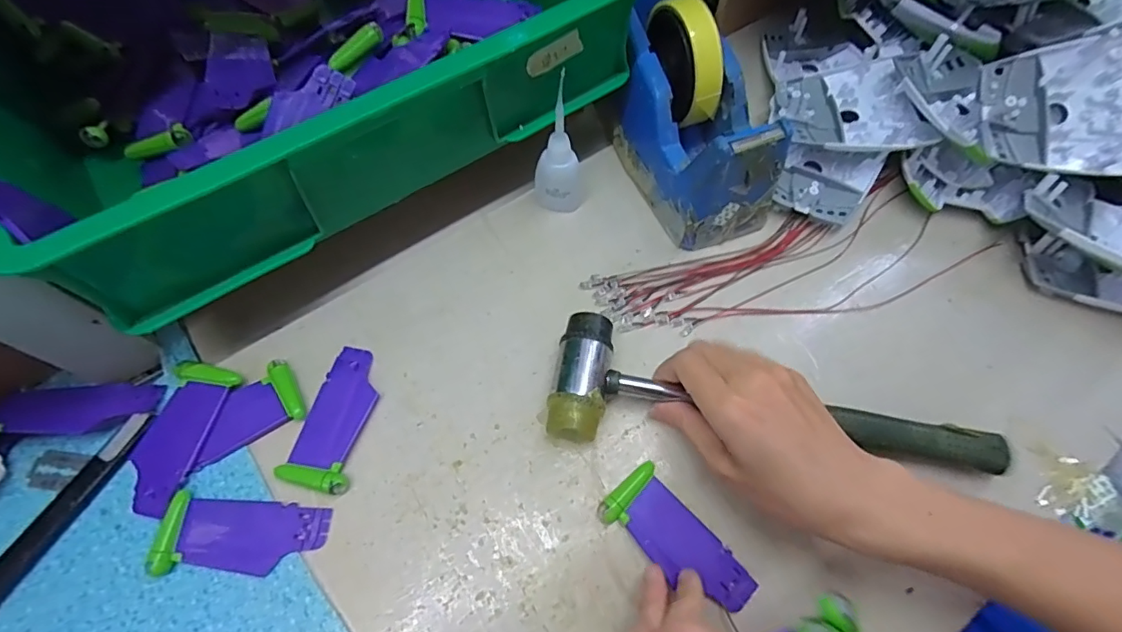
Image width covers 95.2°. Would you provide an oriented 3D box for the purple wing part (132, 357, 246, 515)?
[{"bbox_3d":[-0.234,0.072,0.313,0.037,0.006,0.090,13,64,5],"label":"purple wing part"}]

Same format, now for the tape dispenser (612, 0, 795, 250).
[{"bbox_3d":[0.090,-0.160,0.381,0.080,0.106,0.191,-15,65,-9],"label":"tape dispenser"}]

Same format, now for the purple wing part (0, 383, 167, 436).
[{"bbox_3d":[-0.299,0.057,0.314,0.090,0.009,0.032,-7,64,-20],"label":"purple wing part"}]

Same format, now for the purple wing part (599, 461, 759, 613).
[{"bbox_3d":[0.069,0.127,0.294,0.090,0.008,0.040,38,70,14],"label":"purple wing part"}]

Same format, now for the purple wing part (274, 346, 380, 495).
[{"bbox_3d":[-0.138,0.062,0.322,0.040,0.011,0.089,14,64,5],"label":"purple wing part"}]

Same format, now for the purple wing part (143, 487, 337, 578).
[{"bbox_3d":[-0.181,0.125,0.289,0.088,0.010,0.040,6,63,1],"label":"purple wing part"}]

